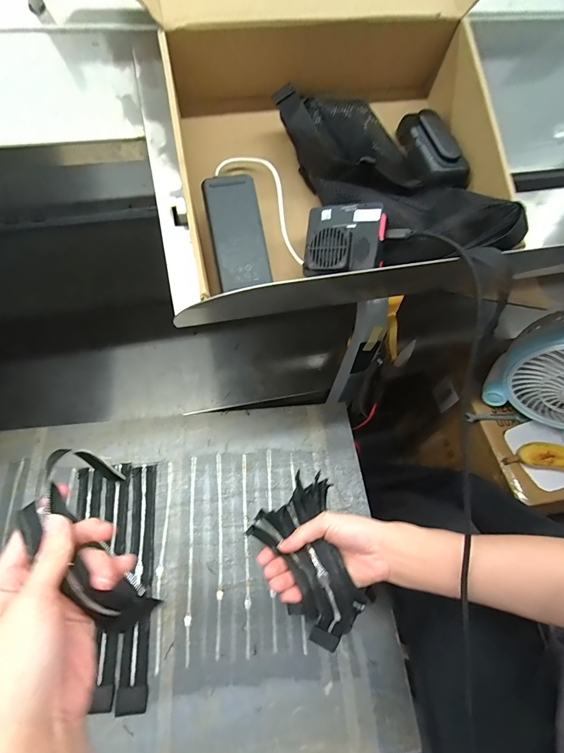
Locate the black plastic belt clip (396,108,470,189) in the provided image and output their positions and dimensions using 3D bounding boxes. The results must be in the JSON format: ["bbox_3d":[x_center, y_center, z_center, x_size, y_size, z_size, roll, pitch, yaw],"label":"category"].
[{"bbox_3d":[0.170,-0.261,0.398,0.043,0.030,0.111,-13,63,-10],"label":"black plastic belt clip"}]

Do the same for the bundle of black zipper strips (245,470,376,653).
[{"bbox_3d":[0.027,0.195,0.389,0.093,0.060,0.161,-17,54,-12],"label":"bundle of black zipper strips"}]

